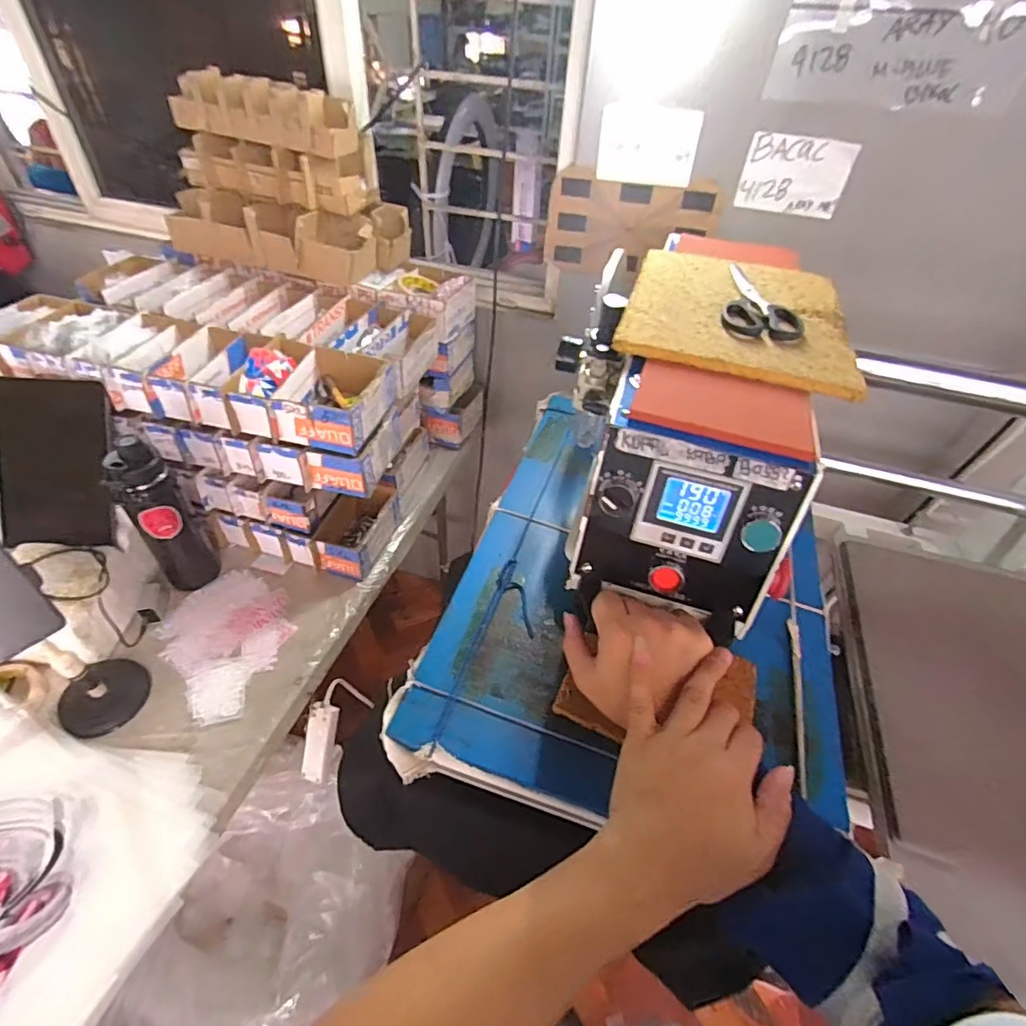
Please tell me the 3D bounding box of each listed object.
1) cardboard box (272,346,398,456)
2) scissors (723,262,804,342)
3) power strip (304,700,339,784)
[{"bbox_3d":[-0.269,-0.173,0.801,0.134,0.070,0.160,11,45,5],"label":"cardboard box"},{"bbox_3d":[0.249,-0.212,0.529,0.070,0.011,0.163,17,45,11],"label":"scissors"},{"bbox_3d":[-0.305,0.365,0.840,0.045,0.125,0.024,8,1,2],"label":"power strip"}]

